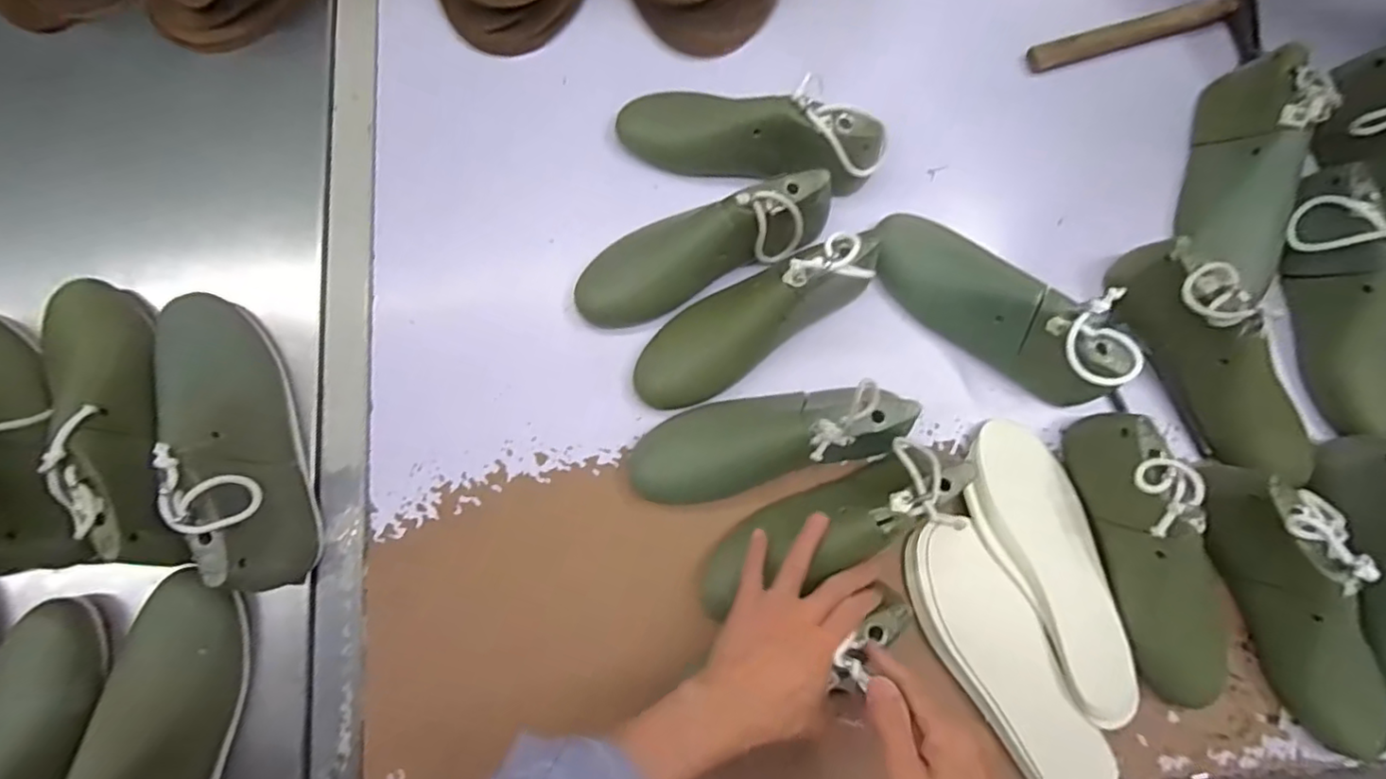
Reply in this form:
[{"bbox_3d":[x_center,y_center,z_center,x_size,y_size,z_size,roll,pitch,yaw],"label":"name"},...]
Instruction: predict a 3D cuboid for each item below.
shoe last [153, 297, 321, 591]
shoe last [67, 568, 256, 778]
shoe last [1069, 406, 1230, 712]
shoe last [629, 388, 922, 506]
[{"bbox_3d":[-0.390,0.037,0.498,0.078,0.107,0.264,-24,79,-3],"label":"shoe last"},{"bbox_3d":[-0.419,0.282,0.457,0.071,0.100,0.265,6,79,3],"label":"shoe last"},{"bbox_3d":[0.379,0.144,0.498,0.071,0.085,0.250,-18,91,-2],"label":"shoe last"},{"bbox_3d":[0.060,0.035,0.504,0.233,0.098,0.082,-15,79,-2],"label":"shoe last"}]

